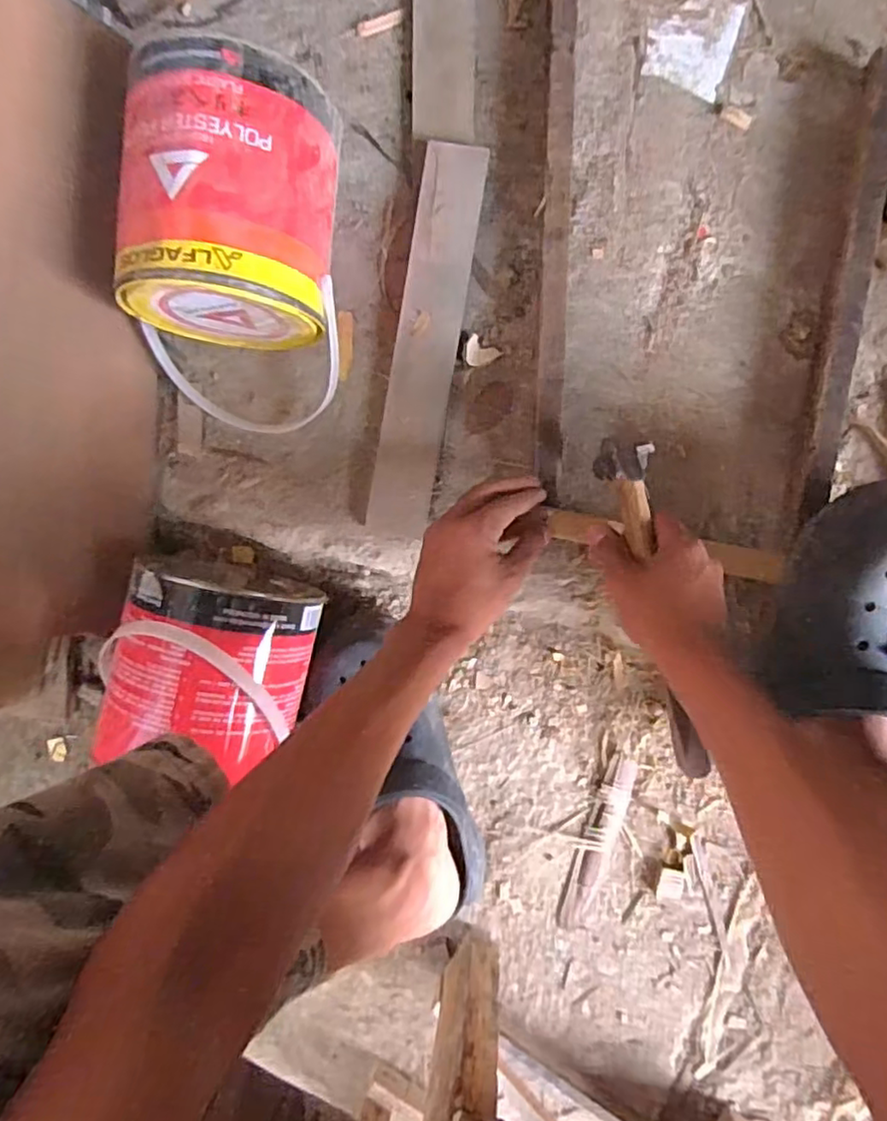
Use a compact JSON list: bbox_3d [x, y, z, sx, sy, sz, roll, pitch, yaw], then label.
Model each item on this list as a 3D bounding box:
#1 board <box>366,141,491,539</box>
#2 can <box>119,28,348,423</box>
[{"bbox_3d":[-0.014,-0.186,0.553,0.054,0.021,0.323,10,91,3],"label":"board"},{"bbox_3d":[-0.158,-0.230,0.492,0.155,0.156,0.228,11,91,3],"label":"can"}]

